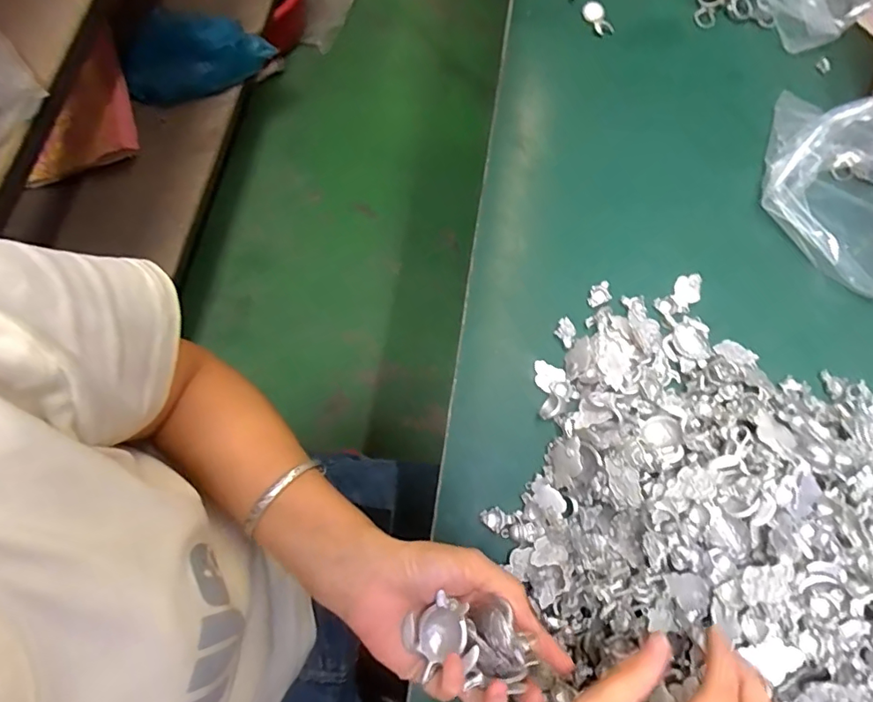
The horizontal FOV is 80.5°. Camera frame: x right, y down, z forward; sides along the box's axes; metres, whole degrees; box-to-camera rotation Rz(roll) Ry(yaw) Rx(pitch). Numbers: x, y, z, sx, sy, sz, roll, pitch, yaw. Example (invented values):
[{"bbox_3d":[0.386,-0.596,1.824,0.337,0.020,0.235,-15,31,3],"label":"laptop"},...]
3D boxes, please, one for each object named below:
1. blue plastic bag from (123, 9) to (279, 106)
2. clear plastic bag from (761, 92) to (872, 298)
[{"bbox_3d":[-0.495,-0.616,1.057,0.304,0.133,0.129,-16,75,-5],"label":"blue plastic bag"},{"bbox_3d":[0.368,-0.150,0.456,0.127,0.069,0.204,-33,77,-10],"label":"clear plastic bag"}]

